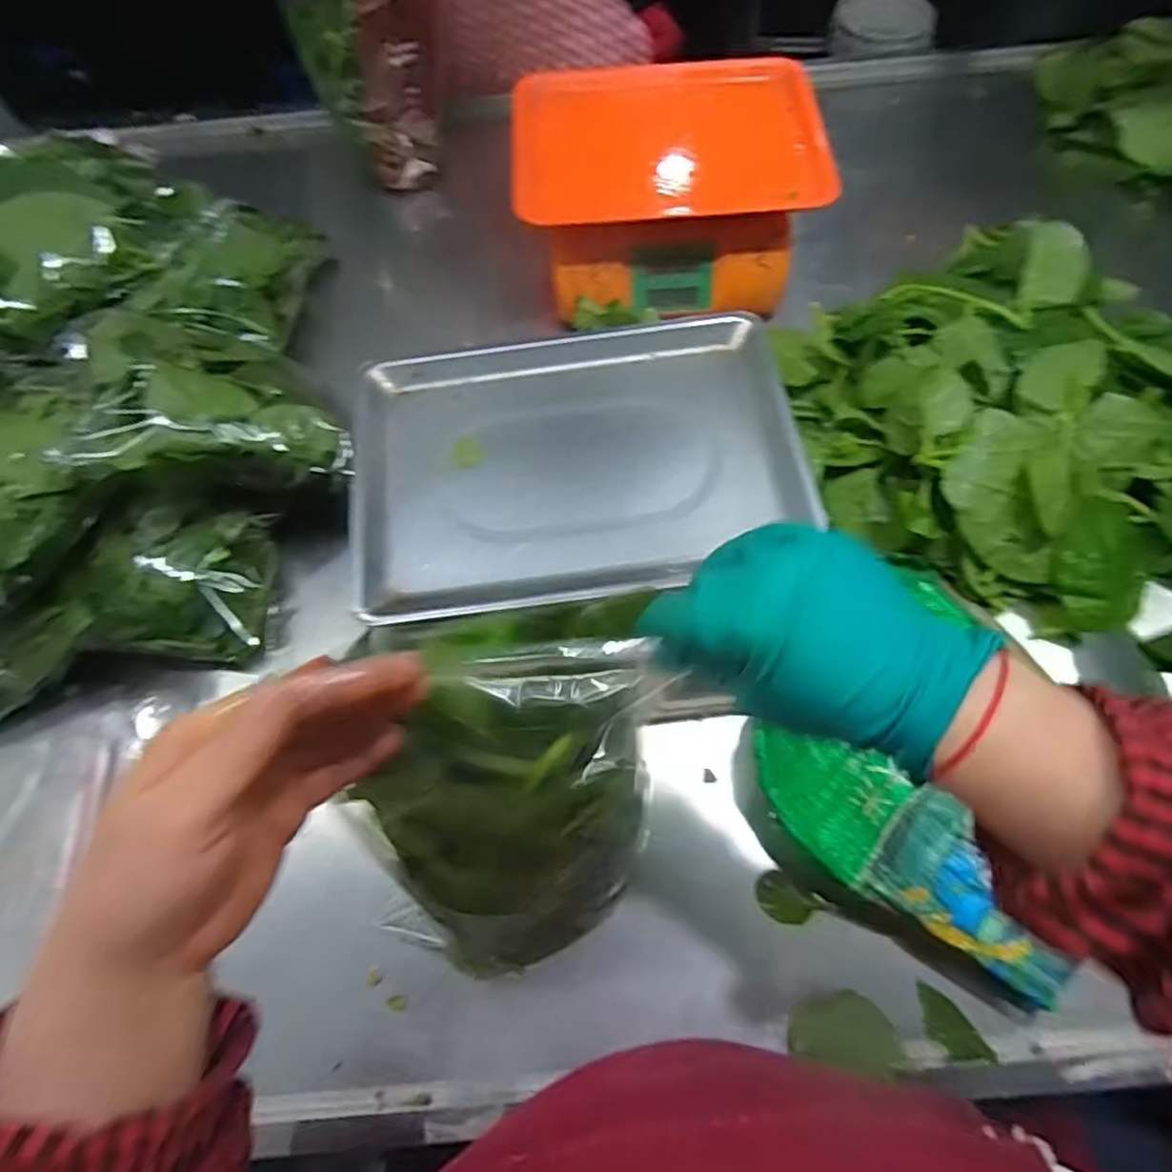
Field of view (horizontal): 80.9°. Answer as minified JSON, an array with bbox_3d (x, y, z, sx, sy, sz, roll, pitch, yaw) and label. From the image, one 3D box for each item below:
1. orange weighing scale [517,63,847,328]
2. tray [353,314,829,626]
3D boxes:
[{"bbox_3d":[0.078,-0.400,0.688,0.288,0.103,0.236,-2,65,1],"label":"orange weighing scale"},{"bbox_3d":[-0.010,-0.096,0.537,0.338,0.034,0.237,-11,65,-3],"label":"tray"}]

